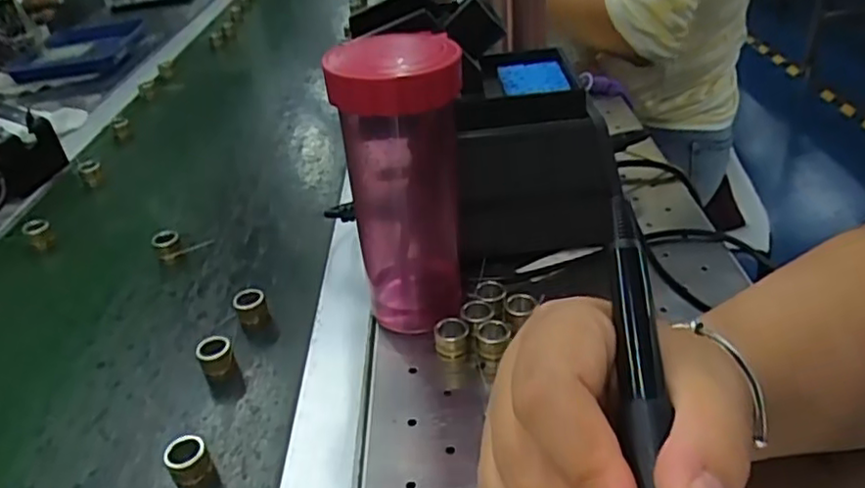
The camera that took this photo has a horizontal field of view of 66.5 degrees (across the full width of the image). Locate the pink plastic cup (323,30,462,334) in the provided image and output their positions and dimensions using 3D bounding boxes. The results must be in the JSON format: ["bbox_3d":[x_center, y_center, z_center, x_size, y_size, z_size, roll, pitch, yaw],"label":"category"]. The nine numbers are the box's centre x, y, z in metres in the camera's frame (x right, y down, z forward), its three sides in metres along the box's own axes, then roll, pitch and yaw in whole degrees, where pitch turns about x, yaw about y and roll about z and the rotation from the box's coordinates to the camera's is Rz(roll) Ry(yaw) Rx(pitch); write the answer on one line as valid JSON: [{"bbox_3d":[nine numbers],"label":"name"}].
[{"bbox_3d":[-0.013,-0.026,0.389,0.069,0.178,0.073,-5,32,3],"label":"pink plastic cup"}]

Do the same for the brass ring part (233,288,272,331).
[{"bbox_3d":[-0.120,0.045,0.443,0.020,0.024,0.023,-17,34,-17],"label":"brass ring part"}]

